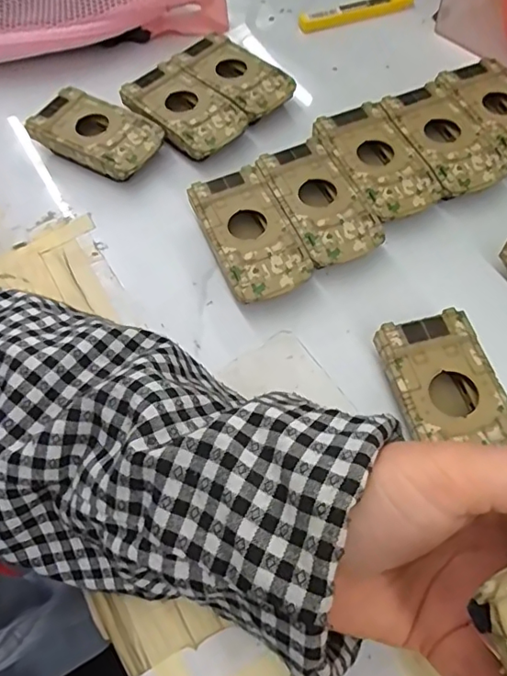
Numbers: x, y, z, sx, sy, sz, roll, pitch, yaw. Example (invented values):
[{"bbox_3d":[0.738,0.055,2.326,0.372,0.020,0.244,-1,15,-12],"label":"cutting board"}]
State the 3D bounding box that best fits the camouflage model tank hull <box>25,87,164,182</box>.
[{"bbox_3d":[-0.113,-0.148,0.381,0.091,0.025,0.050,26,66,17],"label":"camouflage model tank hull"}]

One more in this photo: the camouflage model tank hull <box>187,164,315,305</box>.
[{"bbox_3d":[-0.002,-0.062,0.328,0.051,0.025,0.093,-21,62,-8],"label":"camouflage model tank hull"}]

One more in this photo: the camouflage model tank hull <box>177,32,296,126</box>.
[{"bbox_3d":[-0.013,-0.196,0.402,0.049,0.029,0.089,-41,66,-17],"label":"camouflage model tank hull"}]

